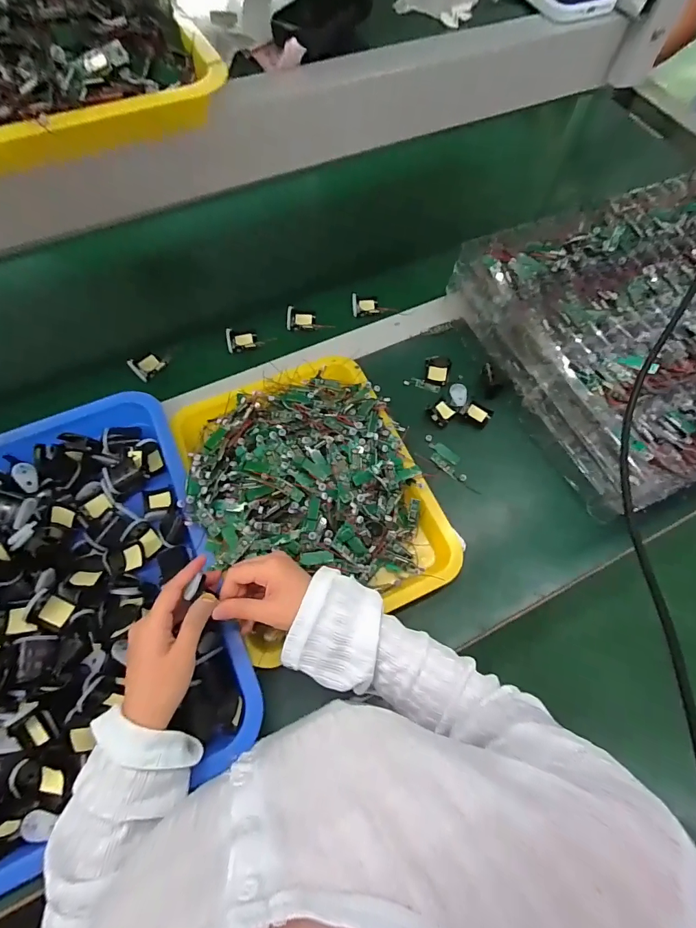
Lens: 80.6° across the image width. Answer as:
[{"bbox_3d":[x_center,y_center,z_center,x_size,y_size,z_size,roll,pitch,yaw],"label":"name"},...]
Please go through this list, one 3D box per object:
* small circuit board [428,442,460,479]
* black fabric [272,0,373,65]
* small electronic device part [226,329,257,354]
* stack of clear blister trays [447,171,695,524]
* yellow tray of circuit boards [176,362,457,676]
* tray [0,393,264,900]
[{"bbox_3d":[0.127,-0.007,0.538,0.052,0.006,0.028,41,71,16],"label":"small circuit board"},{"bbox_3d":[-0.024,-0.399,0.373,0.047,0.035,0.111,39,70,15],"label":"black fabric"},{"bbox_3d":[-0.158,-0.184,0.610,0.042,0.019,0.030,-13,66,-7],"label":"small electronic device part"},{"bbox_3d":[0.457,-0.200,0.570,0.500,0.109,0.385,-23,68,-11],"label":"stack of clear blister trays"},{"bbox_3d":[-0.045,0.021,0.483,0.256,0.065,0.324,-23,68,-12],"label":"yellow tray of circuit boards"},{"bbox_3d":[-0.310,0.135,0.424,0.329,0.056,0.436,-25,68,-12],"label":"tray"}]

